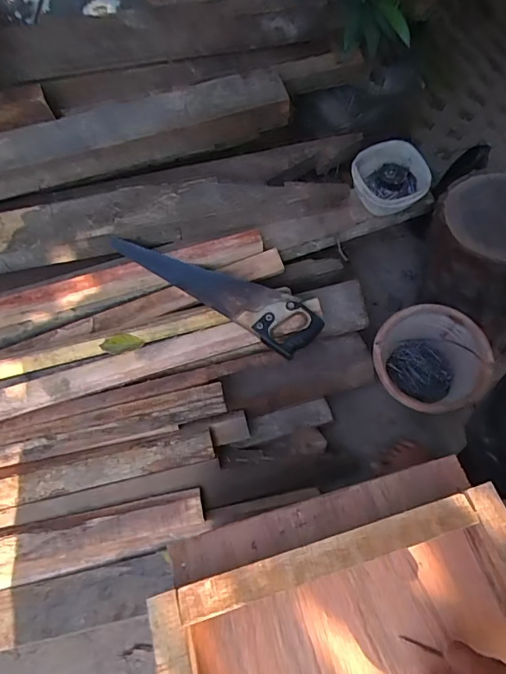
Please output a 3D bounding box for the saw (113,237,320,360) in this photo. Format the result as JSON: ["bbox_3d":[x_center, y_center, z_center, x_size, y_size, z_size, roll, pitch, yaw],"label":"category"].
[{"bbox_3d":[-0.080,-0.125,1.017,0.492,0.040,0.135,32,66,17],"label":"saw"}]

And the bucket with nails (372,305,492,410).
[{"bbox_3d":[0.412,0.065,1.100,0.248,0.143,0.251,0,61,0],"label":"bucket with nails"}]

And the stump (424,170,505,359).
[{"bbox_3d":[0.540,-0.172,1.106,0.268,0.322,0.287,0,61,0],"label":"stump"}]

